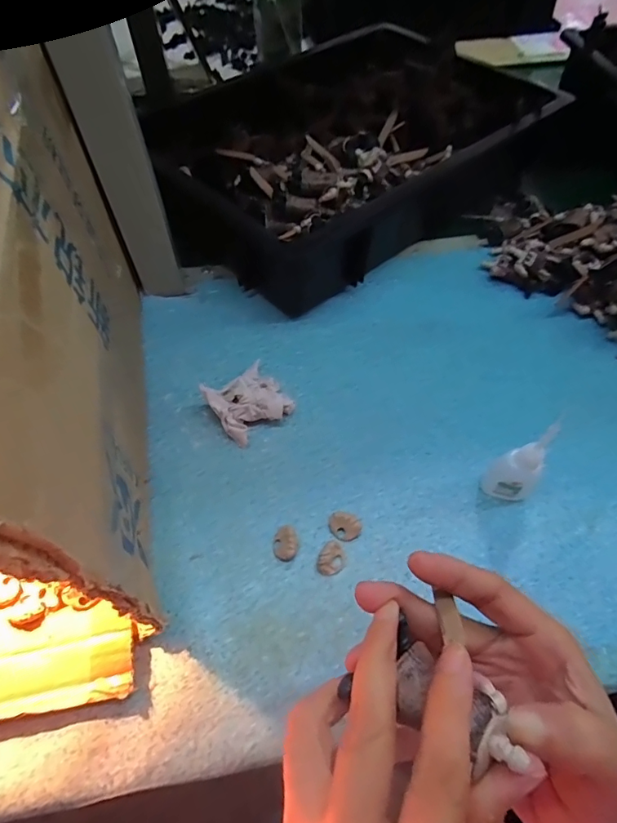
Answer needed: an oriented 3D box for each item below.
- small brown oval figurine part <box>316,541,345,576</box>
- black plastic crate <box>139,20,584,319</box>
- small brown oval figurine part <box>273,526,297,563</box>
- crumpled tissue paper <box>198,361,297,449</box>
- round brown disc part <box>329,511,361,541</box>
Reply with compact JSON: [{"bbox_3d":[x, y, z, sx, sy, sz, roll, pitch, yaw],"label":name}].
[{"bbox_3d":[0.017,0.107,0.338,0.019,0.007,0.025,39,65,22],"label":"small brown oval figurine part"},{"bbox_3d":[0.024,-0.315,0.560,0.430,0.104,0.322,-34,63,-20],"label":"black plastic crate"},{"bbox_3d":[-0.017,0.097,0.344,0.017,0.008,0.025,1,57,0],"label":"small brown oval figurine part"},{"bbox_3d":[-0.051,-0.012,0.395,0.065,0.035,0.059,-33,63,-20],"label":"crumpled tissue paper"},{"bbox_3d":[0.028,0.087,0.350,0.025,0.011,0.018,13,58,8],"label":"round brown disc part"}]

